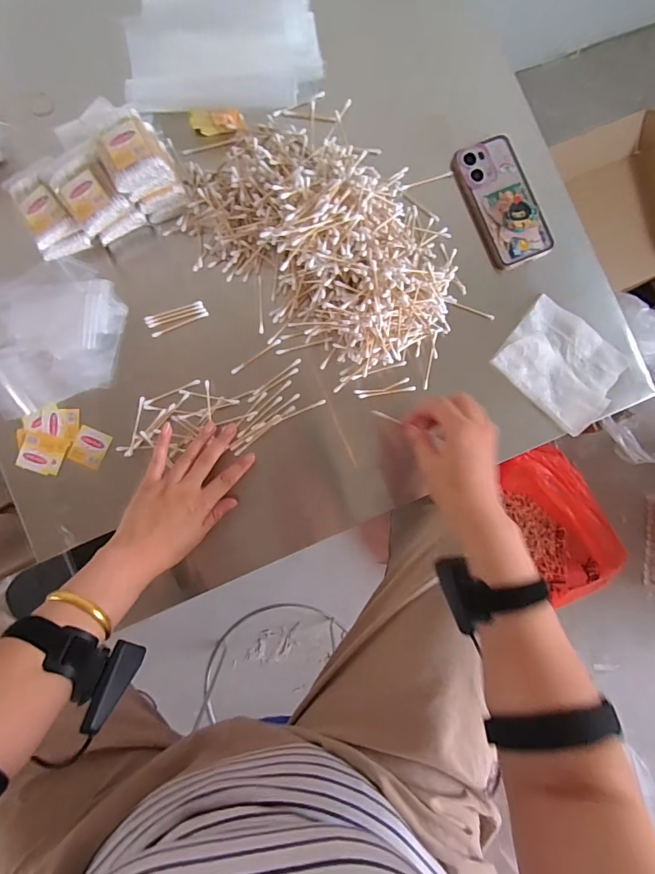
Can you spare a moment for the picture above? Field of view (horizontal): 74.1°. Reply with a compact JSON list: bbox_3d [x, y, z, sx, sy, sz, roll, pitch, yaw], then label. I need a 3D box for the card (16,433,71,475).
[{"bbox_3d":[-0.337,0.020,0.513,0.051,0.004,0.045,17,86,-2],"label":"card"}]

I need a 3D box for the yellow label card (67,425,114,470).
[{"bbox_3d":[-0.284,0.013,0.518,0.040,0.004,0.044,23,86,-1],"label":"yellow label card"}]

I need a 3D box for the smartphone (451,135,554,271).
[{"bbox_3d":[0.222,-0.297,0.546,0.083,0.014,0.160,-21,88,-4],"label":"smartphone"}]

